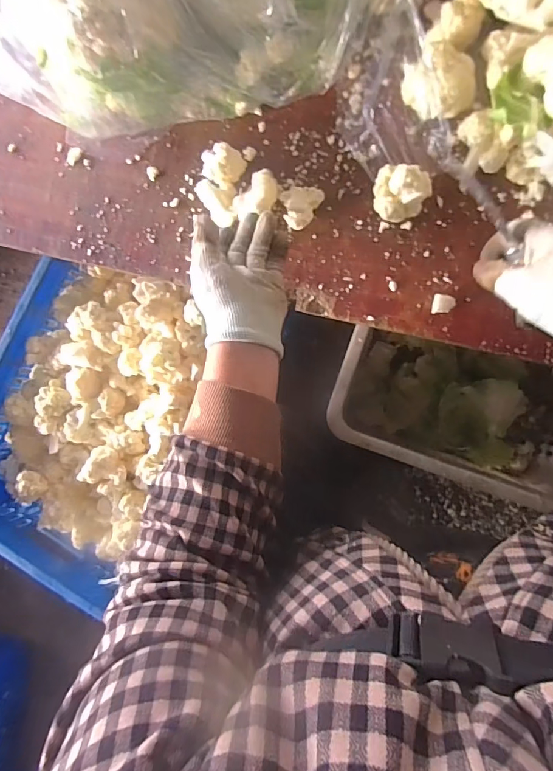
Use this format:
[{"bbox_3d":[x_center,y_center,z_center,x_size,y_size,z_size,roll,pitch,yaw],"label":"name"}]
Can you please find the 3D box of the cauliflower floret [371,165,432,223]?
[{"bbox_3d":[0.124,-0.190,0.445,0.053,0.061,0.046,15,91,9],"label":"cauliflower floret"}]

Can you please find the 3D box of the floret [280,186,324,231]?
[{"bbox_3d":[0.025,-0.193,0.476,0.037,0.033,0.044,34,94,8],"label":"floret"}]

